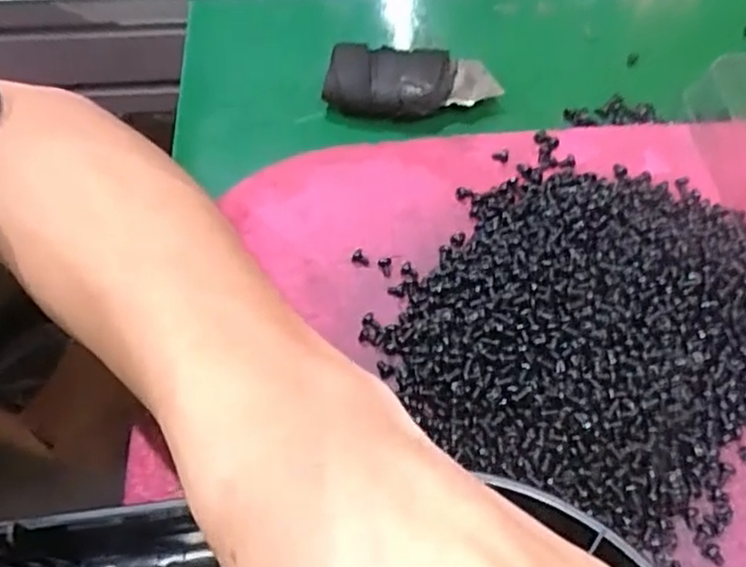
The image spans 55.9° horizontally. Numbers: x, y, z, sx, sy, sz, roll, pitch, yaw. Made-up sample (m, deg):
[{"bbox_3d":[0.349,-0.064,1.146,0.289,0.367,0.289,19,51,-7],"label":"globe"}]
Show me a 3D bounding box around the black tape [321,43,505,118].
[{"bbox_3d":[0.016,-0.085,0.292,0.070,0.016,0.026,7,62,3],"label":"black tape"}]

